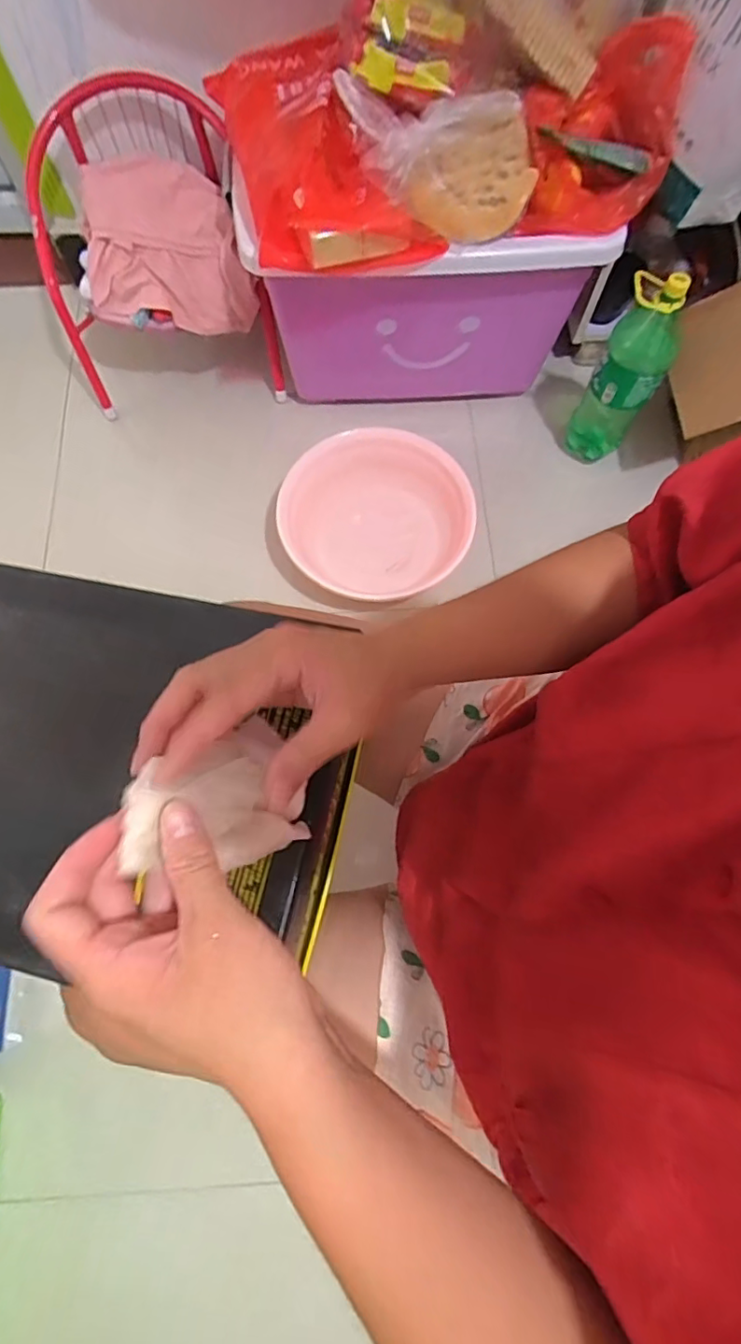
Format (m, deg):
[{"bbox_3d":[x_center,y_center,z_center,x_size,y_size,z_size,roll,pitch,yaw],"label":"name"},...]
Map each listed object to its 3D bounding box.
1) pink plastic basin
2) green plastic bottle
[{"bbox_3d":[0.018,-0.270,0.944,0.328,0.089,0.281,-40,77,-11],"label":"pink plastic basin"},{"bbox_3d":[0.410,-0.470,0.903,0.099,0.329,0.089,31,75,9],"label":"green plastic bottle"}]

